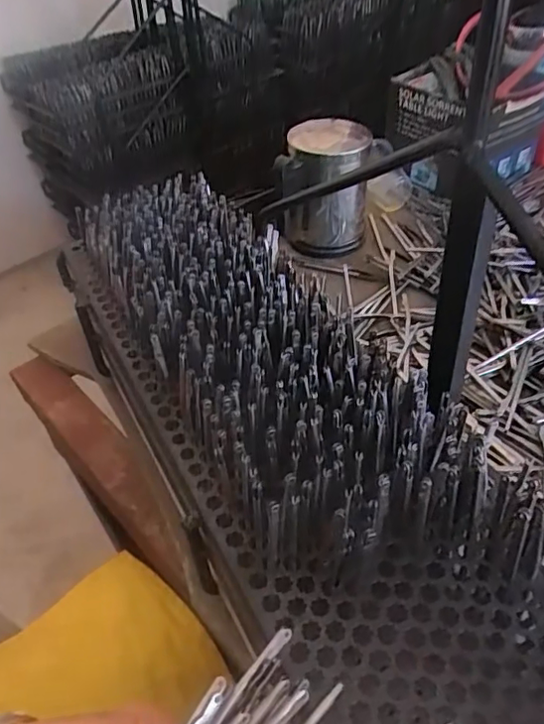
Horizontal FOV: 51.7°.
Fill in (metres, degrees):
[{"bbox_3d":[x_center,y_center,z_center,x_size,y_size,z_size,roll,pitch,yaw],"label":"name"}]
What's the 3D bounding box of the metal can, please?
[{"bbox_3d":[0.052,-0.166,0.536,0.073,0.102,0.073,-3,46,3],"label":"metal can"}]

